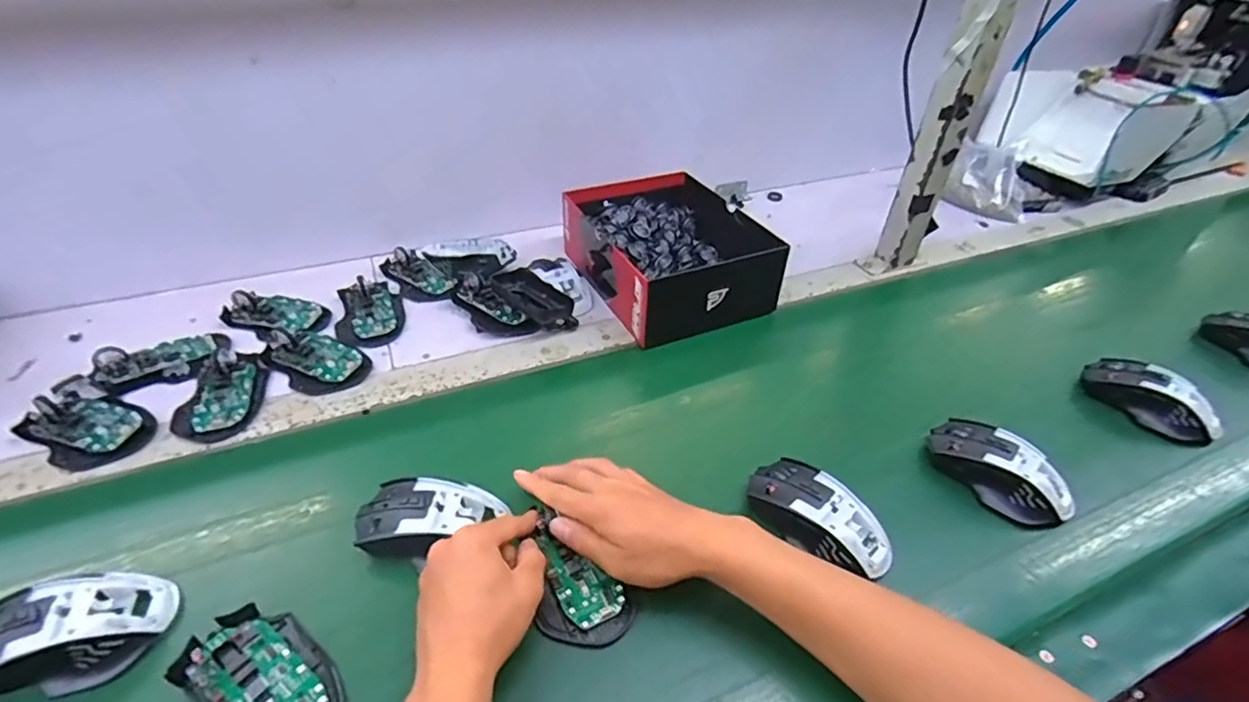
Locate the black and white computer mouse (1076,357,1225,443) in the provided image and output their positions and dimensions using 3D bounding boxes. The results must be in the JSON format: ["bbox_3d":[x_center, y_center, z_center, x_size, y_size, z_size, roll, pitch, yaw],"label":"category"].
[{"bbox_3d":[0.529,0.046,0.579,0.059,0.041,0.113,-23,47,-28],"label":"black and white computer mouse"}]

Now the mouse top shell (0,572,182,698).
[{"bbox_3d":[-0.364,0.180,0.371,0.112,0.031,0.065,-8,41,-13],"label":"mouse top shell"}]

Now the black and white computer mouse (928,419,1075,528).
[{"bbox_3d":[0.324,0.103,0.501,0.113,0.043,0.059,34,49,31],"label":"black and white computer mouse"}]

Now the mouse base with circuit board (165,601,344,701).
[{"bbox_3d":[-0.229,0.211,0.361,0.114,0.017,0.073,29,46,27],"label":"mouse base with circuit board"}]

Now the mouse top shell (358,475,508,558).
[{"bbox_3d":[-0.153,0.128,0.449,0.108,0.036,0.063,5,40,2],"label":"mouse top shell"}]

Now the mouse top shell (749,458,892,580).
[{"bbox_3d":[0.155,0.127,0.457,0.114,0.029,0.062,29,47,27],"label":"mouse top shell"}]

